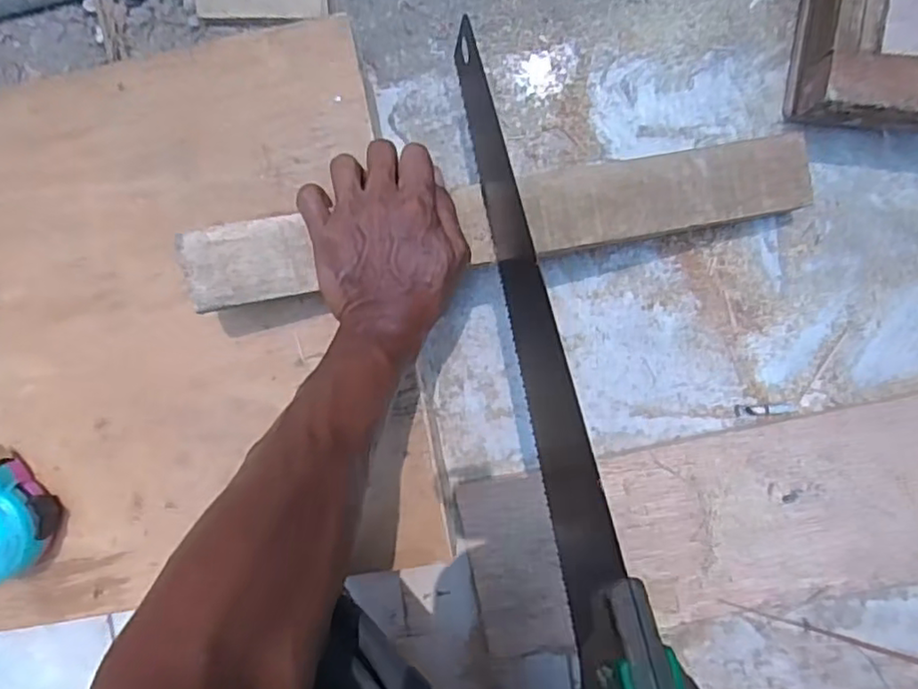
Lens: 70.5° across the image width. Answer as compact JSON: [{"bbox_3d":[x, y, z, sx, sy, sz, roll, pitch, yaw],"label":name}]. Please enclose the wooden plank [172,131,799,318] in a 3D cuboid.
[{"bbox_3d":[0.040,-0.088,0.451,0.439,0.009,0.055,-11,95,-8],"label":"wooden plank"}]

